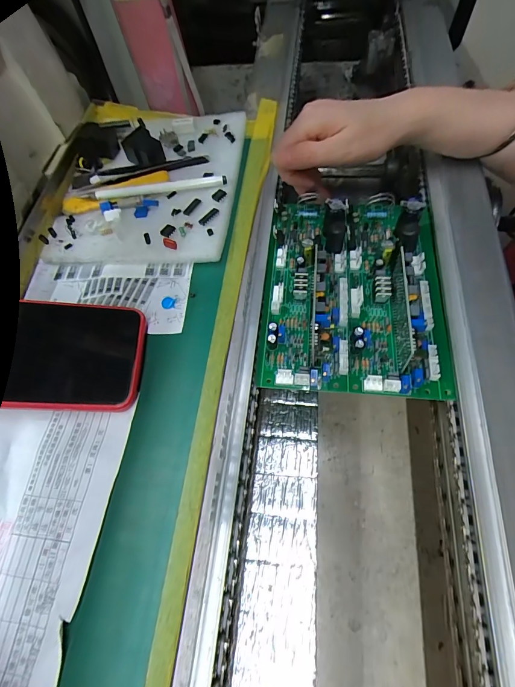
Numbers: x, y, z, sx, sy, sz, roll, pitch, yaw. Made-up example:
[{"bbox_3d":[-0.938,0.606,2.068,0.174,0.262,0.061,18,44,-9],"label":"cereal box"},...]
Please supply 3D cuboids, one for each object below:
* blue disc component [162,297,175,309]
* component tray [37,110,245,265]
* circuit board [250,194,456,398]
[{"bbox_3d":[-0.070,-0.032,0.270,0.010,0.004,0.010,2,64,4],"label":"blue disc component"},{"bbox_3d":[-0.102,-0.151,0.317,0.161,0.022,0.178,4,64,5],"label":"component tray"},{"bbox_3d":[0.073,-0.051,0.263,0.132,0.035,0.175,4,64,5],"label":"circuit board"}]

